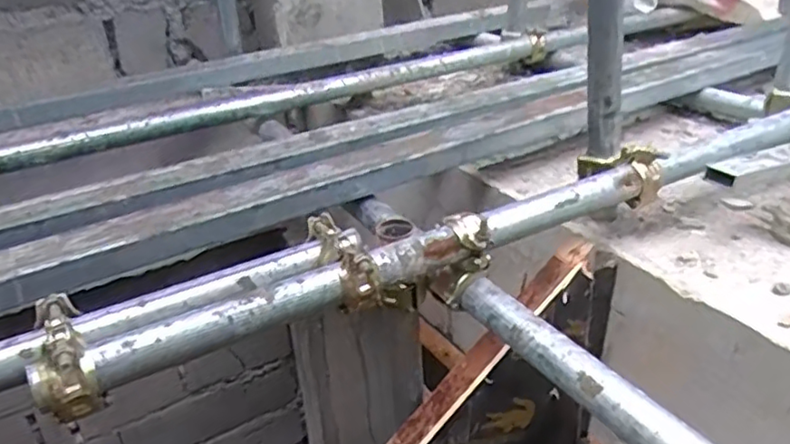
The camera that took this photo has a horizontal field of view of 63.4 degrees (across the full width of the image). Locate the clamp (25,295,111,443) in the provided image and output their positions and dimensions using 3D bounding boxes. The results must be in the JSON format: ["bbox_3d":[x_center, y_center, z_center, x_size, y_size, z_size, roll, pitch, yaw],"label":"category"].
[{"bbox_3d":[-0.315,0.132,0.602,0.051,0.082,0.113,-19,32,-26],"label":"clamp"}]

